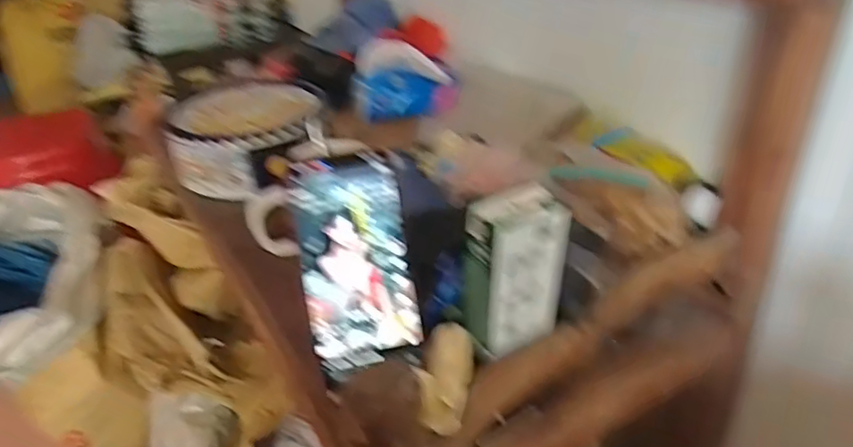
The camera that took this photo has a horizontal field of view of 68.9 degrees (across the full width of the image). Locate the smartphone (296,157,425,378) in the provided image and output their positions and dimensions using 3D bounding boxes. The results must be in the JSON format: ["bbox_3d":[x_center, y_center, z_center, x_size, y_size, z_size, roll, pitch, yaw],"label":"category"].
[{"bbox_3d":[-0.048,0.028,0.431,0.071,0.140,0.006,-9,-1,-12],"label":"smartphone"}]

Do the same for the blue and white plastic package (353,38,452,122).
[{"bbox_3d":[-0.034,-0.195,0.847,0.135,0.088,0.048,1,32,8],"label":"blue and white plastic package"}]

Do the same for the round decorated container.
[{"bbox_3d":[-0.210,-0.111,0.752,0.175,0.067,0.190,-9,32,-9],"label":"round decorated container"}]

